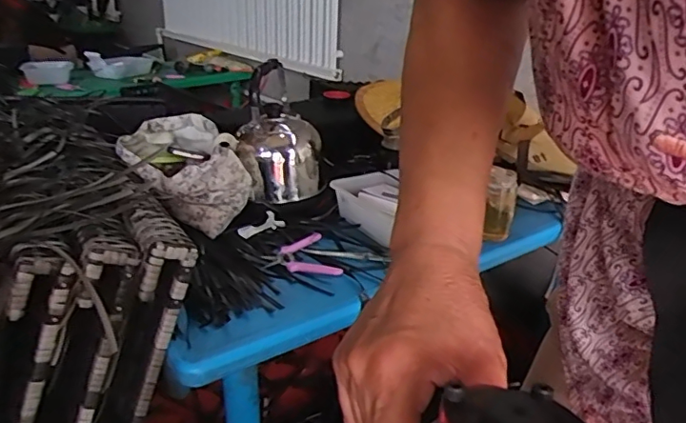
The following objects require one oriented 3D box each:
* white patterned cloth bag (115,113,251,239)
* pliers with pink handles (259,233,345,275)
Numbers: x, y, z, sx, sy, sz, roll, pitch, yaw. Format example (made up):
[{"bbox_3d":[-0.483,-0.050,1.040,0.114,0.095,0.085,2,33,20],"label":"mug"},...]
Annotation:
[{"bbox_3d":[-0.314,-0.082,1.096,0.242,0.151,0.250,-3,25,-13],"label":"white patterned cloth bag"},{"bbox_3d":[-0.085,0.084,1.024,0.126,0.011,0.145,-6,26,-17],"label":"pliers with pink handles"}]

